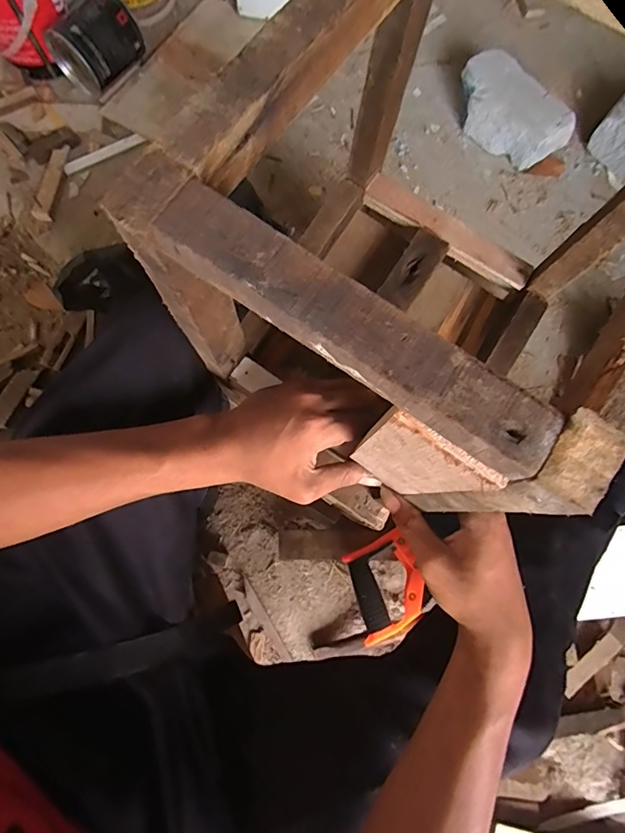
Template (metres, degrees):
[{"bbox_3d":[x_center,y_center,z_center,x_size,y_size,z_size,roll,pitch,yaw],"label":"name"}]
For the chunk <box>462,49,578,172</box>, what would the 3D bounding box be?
[{"bbox_3d":[0.351,-0.546,0.811,0.129,0.073,0.208,-37,80,-7],"label":"chunk"}]

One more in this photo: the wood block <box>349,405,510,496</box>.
[{"bbox_3d":[0.051,0.029,0.262,0.050,0.178,0.007,35,81,6],"label":"wood block"}]

